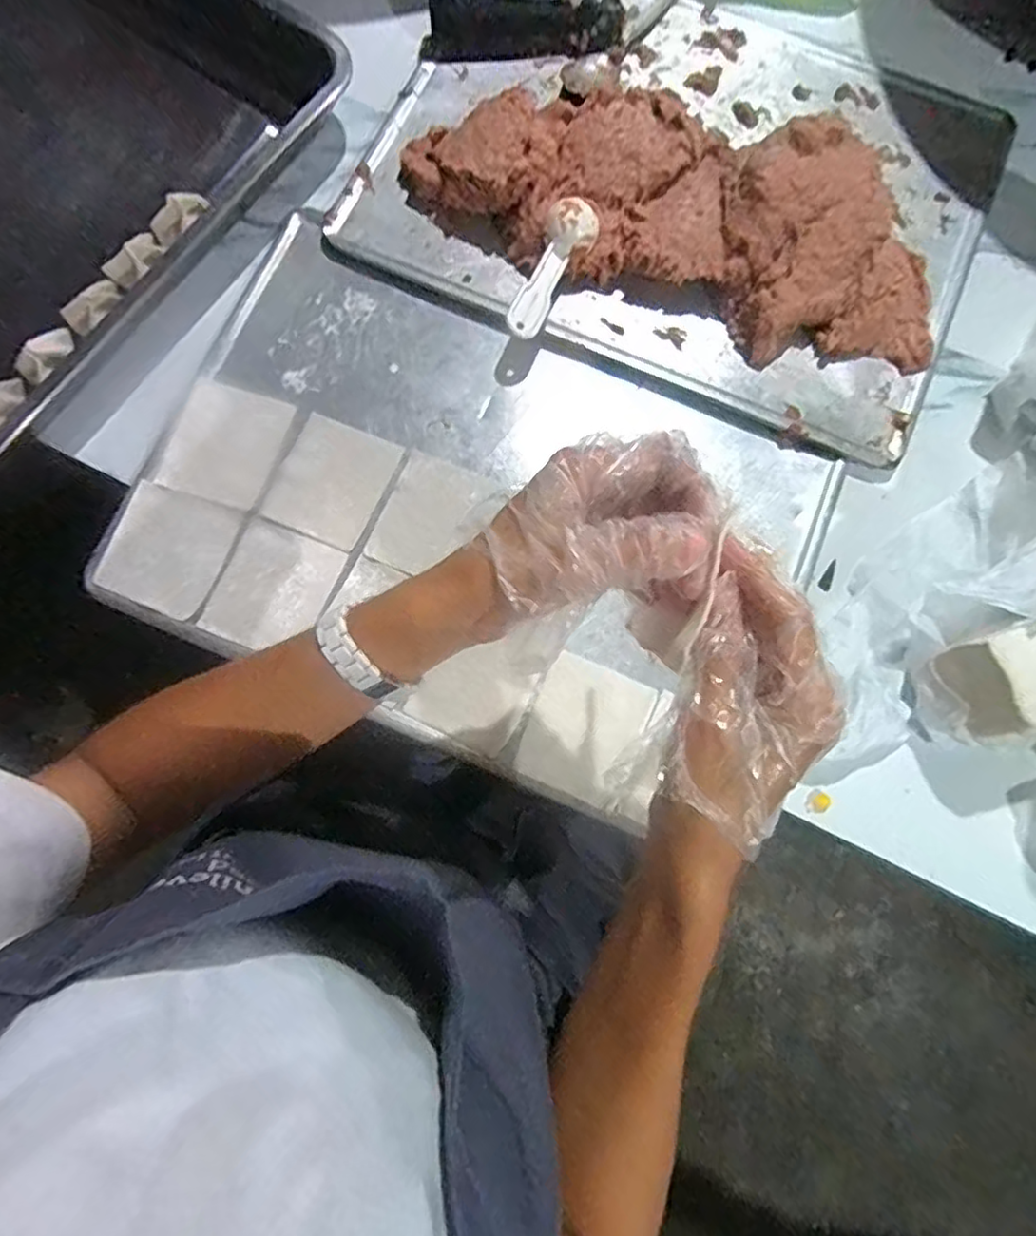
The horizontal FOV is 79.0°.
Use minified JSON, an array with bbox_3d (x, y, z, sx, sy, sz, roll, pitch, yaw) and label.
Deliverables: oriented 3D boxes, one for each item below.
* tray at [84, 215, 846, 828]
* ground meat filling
[{"bbox_3d":[-0.045,-0.066,0.439,0.445,0.012,0.300,27,80,5],"label":"tray"},{"bbox_3d":[0.114,-0.292,0.447,0.389,0.068,0.129,24,80,5],"label":"ground meat filling"}]

